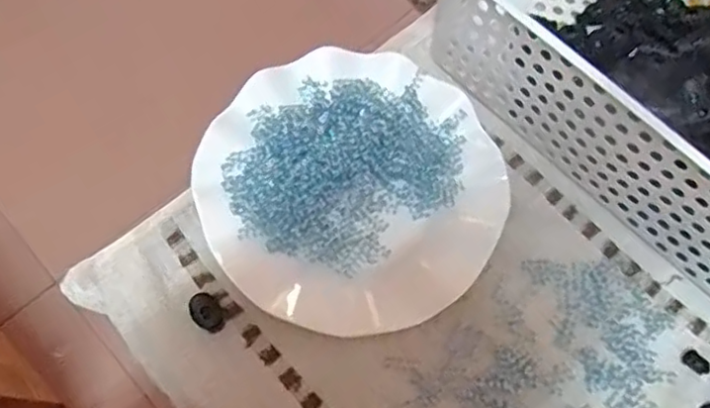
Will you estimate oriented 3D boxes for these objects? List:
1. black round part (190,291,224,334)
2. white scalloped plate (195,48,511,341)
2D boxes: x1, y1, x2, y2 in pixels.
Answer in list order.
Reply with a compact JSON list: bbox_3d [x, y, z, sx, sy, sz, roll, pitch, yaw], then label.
[{"bbox_3d":[-0.087,0.064,0.381,0.016,0.011,0.025,-34,75,-14],"label":"black round part"},{"bbox_3d":[-0.001,-0.011,0.404,0.178,0.030,0.180,1,70,-2],"label":"white scalloped plate"}]

